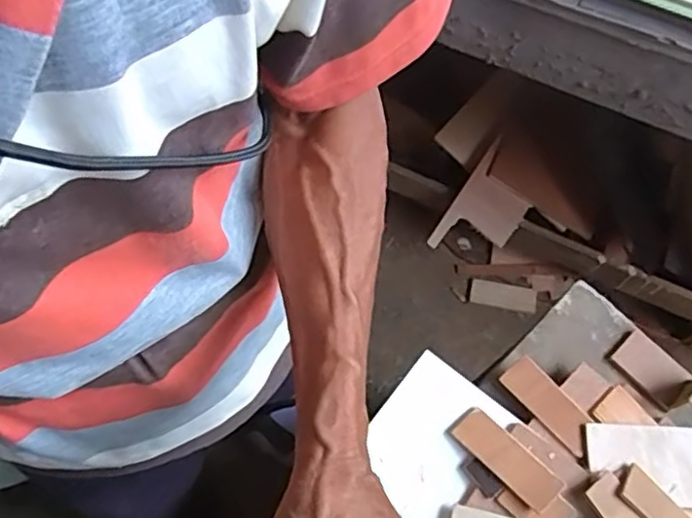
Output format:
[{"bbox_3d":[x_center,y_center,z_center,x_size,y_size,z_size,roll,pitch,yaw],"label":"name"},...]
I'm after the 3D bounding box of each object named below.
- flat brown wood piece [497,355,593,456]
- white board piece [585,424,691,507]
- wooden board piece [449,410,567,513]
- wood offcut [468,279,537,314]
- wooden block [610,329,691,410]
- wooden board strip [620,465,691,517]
[{"bbox_3d":[0.215,0.155,0.675,0.041,0.009,0.106,-38,74,-15],"label":"flat brown wood piece"},{"bbox_3d":[0.318,0.211,0.652,0.138,0.004,0.077,2,68,-1],"label":"white board piece"},{"bbox_3d":[0.160,0.200,0.637,0.041,0.009,0.112,-38,64,-20],"label":"wooden board piece"},{"bbox_3d":[0.336,0.080,1.363,0.139,0.014,0.055,13,68,3],"label":"wood offcut"},{"bbox_3d":[0.340,0.122,0.712,0.054,0.007,0.079,-42,75,-16],"label":"wooden block"},{"bbox_3d":[0.316,0.254,0.621,0.107,0.005,0.045,43,51,7],"label":"wooden board strip"}]

